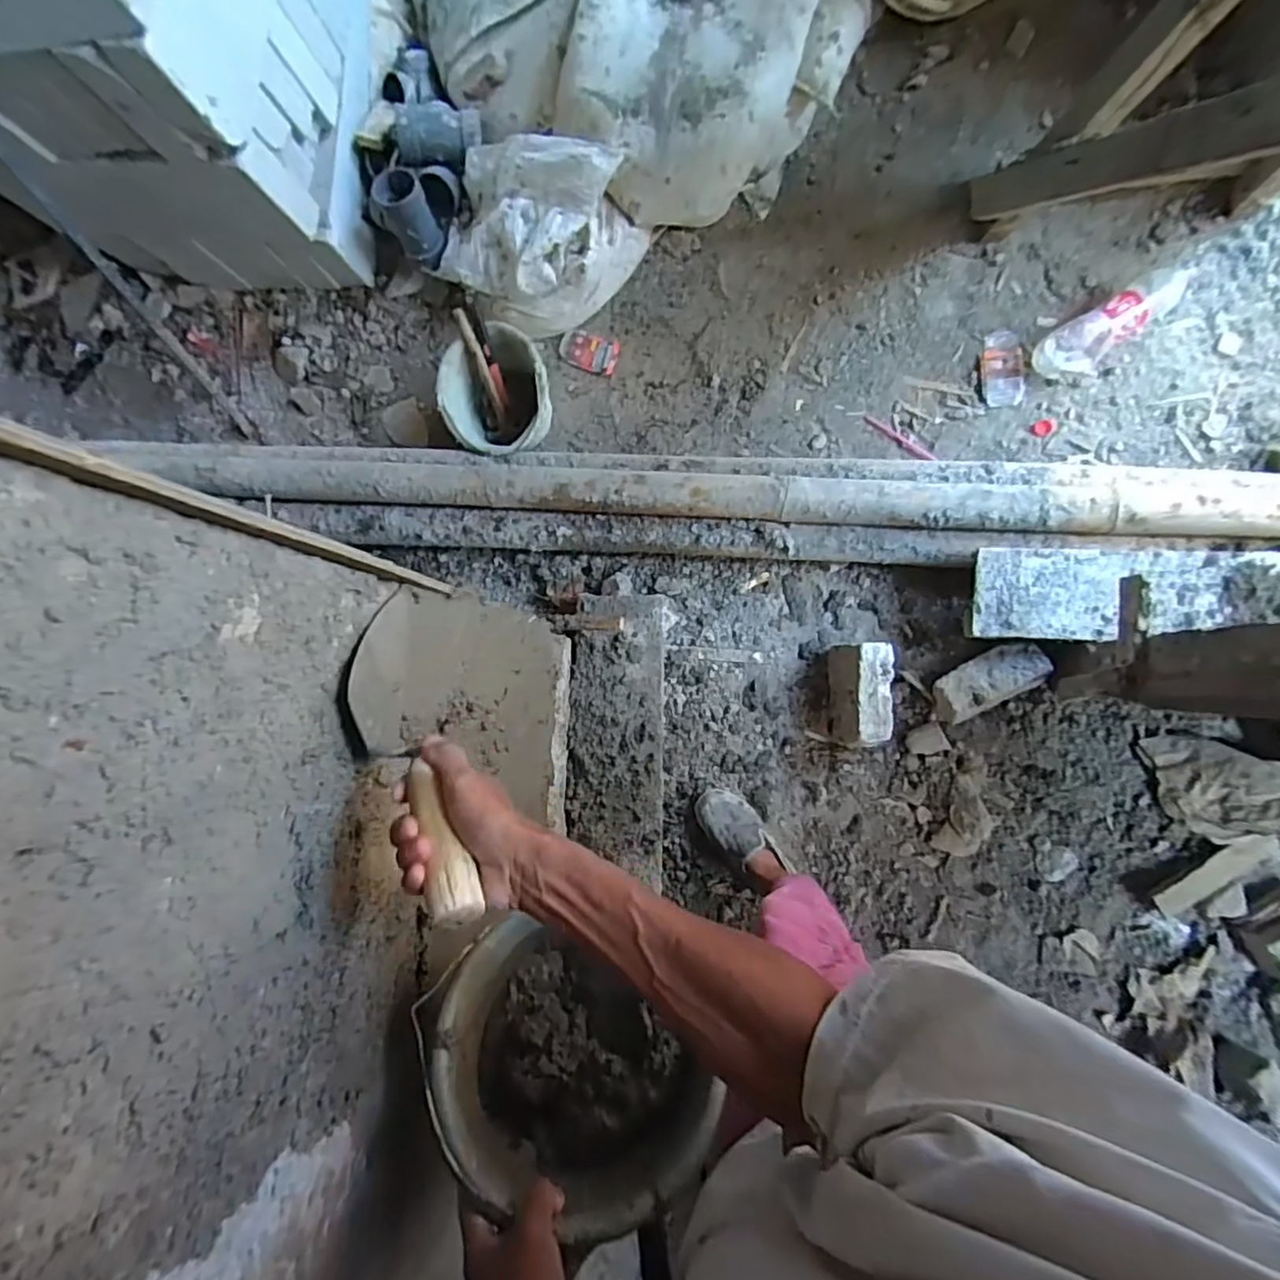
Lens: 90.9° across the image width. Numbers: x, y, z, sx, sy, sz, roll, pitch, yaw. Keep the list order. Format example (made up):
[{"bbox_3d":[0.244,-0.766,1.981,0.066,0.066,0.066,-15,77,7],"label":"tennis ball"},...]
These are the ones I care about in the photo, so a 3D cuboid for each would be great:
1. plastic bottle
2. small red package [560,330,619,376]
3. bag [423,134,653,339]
[{"bbox_3d":[0.966,-0.642,1.252,0.349,0.085,0.112,-29,83,3],"label":"plastic bottle"},{"bbox_3d":[-0.116,-0.648,1.421,0.125,0.021,0.073,14,88,7],"label":"small red package"},{"bbox_3d":[-0.216,-0.826,1.320,0.405,0.229,0.290,15,88,7],"label":"bag"}]

